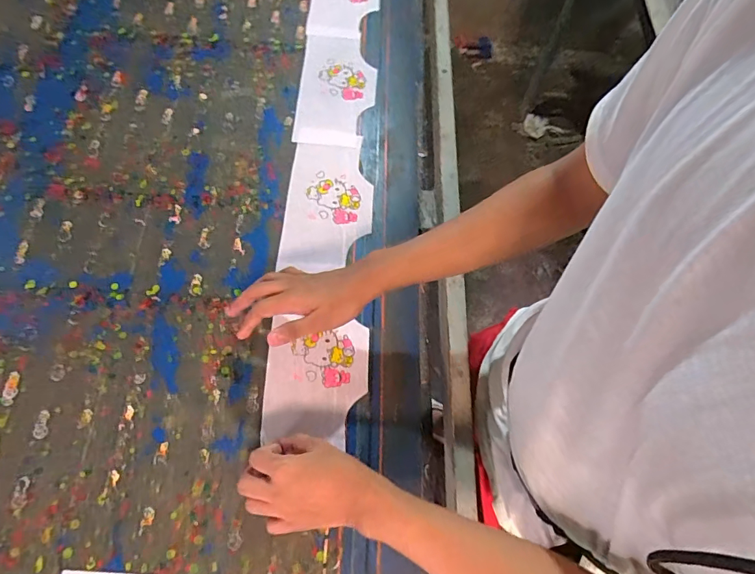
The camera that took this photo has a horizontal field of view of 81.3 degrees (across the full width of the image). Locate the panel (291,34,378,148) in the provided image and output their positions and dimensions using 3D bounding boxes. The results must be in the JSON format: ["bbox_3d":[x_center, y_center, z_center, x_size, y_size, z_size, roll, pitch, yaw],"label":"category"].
[{"bbox_3d":[-0.071,-0.357,0.778,0.133,0.011,0.259,3,65,-4],"label":"panel"}]

